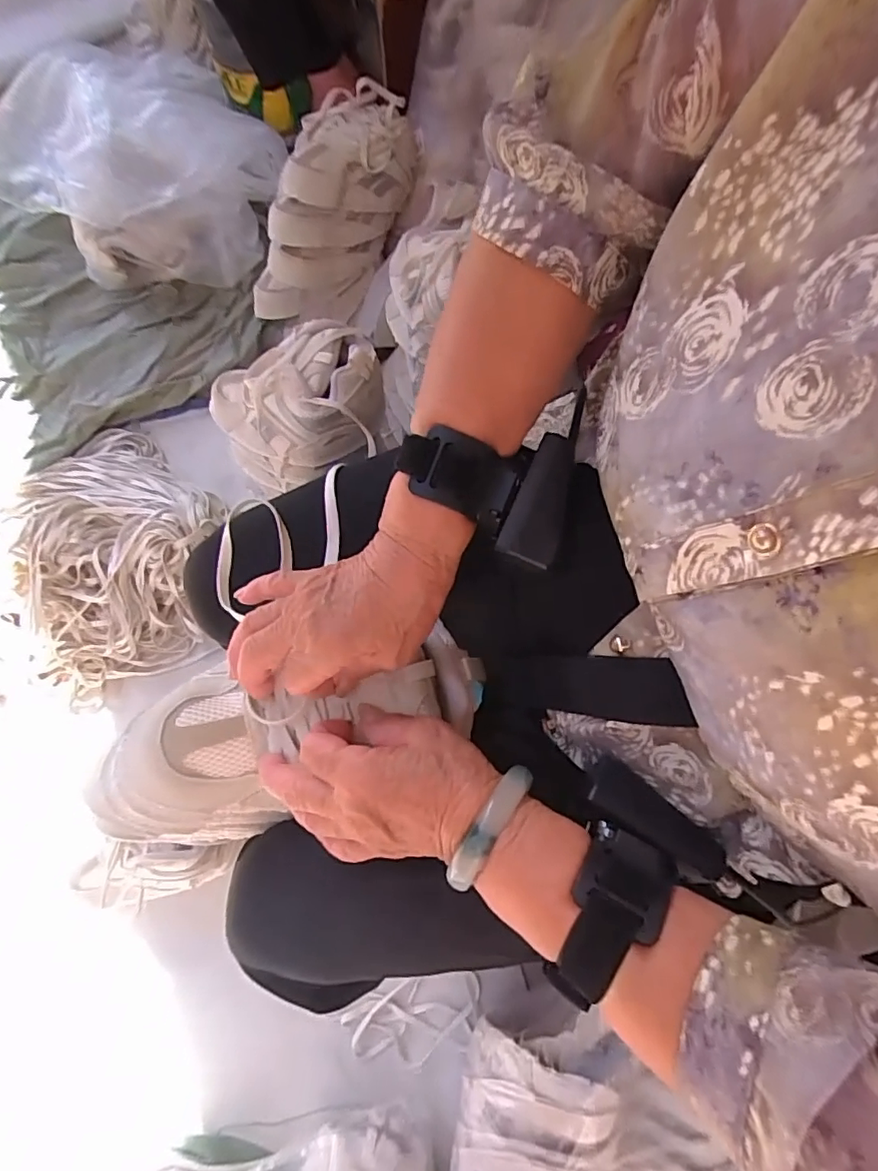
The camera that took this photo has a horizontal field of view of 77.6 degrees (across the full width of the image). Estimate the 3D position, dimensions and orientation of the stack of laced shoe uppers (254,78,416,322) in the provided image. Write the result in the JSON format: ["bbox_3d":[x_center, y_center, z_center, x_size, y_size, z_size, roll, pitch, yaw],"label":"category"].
[{"bbox_3d":[-0.141,-0.520,0.753,0.129,0.155,0.298,27,78,5],"label":"stack of laced shoe uppers"}]

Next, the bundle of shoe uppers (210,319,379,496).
[{"bbox_3d":[-0.153,-0.183,0.580,0.184,0.142,0.149,-13,77,-4],"label":"bundle of shoe uppers"}]

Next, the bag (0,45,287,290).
[{"bbox_3d":[-0.491,-0.708,0.883,0.435,0.154,0.376,41,79,8],"label":"bag"}]

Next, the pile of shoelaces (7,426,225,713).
[{"bbox_3d":[-0.465,-0.061,0.788,0.293,0.095,0.402,-17,78,-5],"label":"pile of shoelaces"}]

